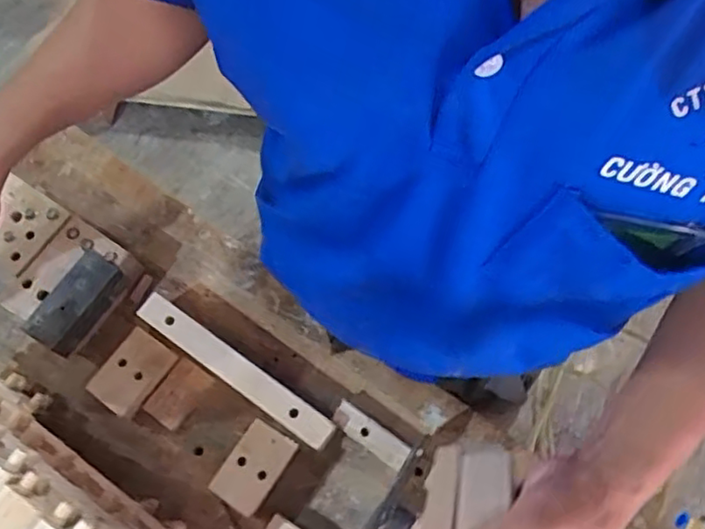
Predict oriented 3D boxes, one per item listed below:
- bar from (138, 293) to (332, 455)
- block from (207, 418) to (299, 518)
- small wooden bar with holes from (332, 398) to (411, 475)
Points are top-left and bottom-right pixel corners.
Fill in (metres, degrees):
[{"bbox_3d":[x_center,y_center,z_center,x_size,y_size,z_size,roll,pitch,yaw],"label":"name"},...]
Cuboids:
[{"bbox_3d":[-0.113,0.099,0.613,0.219,0.011,0.030,34,74,10],"label":"bar"},{"bbox_3d":[-0.094,0.193,0.612,0.049,0.029,0.077,32,73,9],"label":"block"},{"bbox_3d":[0.018,0.166,0.622,0.081,0.028,0.025,34,74,10],"label":"small wooden bar with holes"}]

